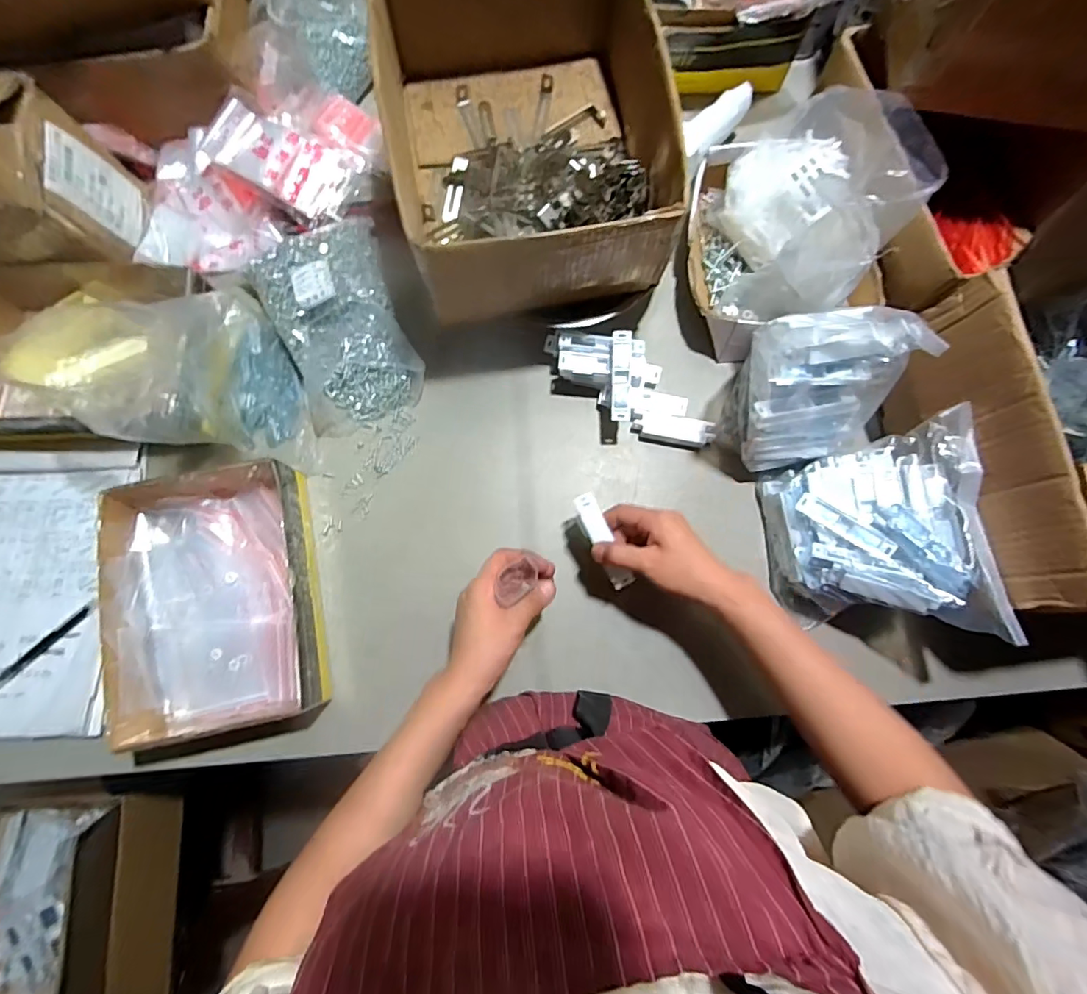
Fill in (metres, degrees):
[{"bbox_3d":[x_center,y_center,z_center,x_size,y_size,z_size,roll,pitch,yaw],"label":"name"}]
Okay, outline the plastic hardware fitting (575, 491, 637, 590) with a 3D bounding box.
[{"bbox_3d":[0.058,0.044,0.526,0.025,0.013,0.100,-25,80,-5],"label":"plastic hardware fitting"}]

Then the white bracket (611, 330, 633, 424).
[{"bbox_3d":[0.084,-0.130,0.569,0.021,0.012,0.094,0,95,-1],"label":"white bracket"}]

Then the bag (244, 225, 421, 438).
[{"bbox_3d":[-0.230,-0.200,0.587,0.141,0.070,0.221,-24,80,-5],"label":"bag"}]

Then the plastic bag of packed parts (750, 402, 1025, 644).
[{"bbox_3d":[0.326,0.038,0.533,0.148,0.127,0.192,-5,79,-2],"label":"plastic bag of packed parts"}]

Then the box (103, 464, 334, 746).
[{"bbox_3d":[-0.329,0.099,0.538,0.184,0.070,0.259,-14,80,-3],"label":"box"}]

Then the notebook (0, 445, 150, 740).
[{"bbox_3d":[-0.552,0.095,0.554,0.204,0.021,0.295,-1,79,-1],"label":"notebook"}]

